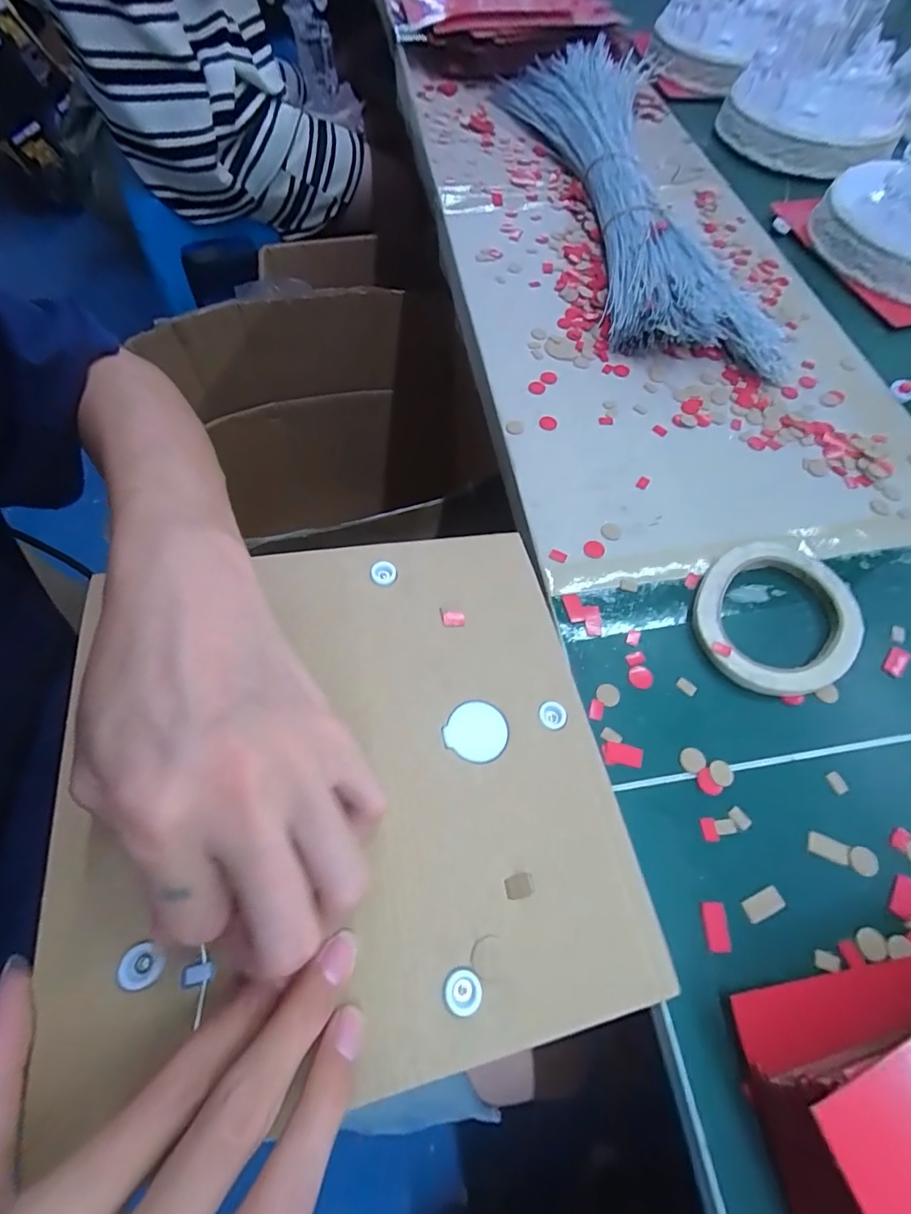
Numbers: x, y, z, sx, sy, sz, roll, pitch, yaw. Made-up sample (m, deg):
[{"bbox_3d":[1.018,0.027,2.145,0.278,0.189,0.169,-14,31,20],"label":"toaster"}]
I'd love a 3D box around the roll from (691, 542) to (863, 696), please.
[{"bbox_3d":[0.203,0.006,0.306,0.109,0.010,0.093,-40,71,-19],"label":"roll"}]

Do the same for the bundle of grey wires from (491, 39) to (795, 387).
[{"bbox_3d":[0.172,-0.443,0.498,0.190,0.034,0.553,-3,64,-3],"label":"bundle of grey wires"}]

